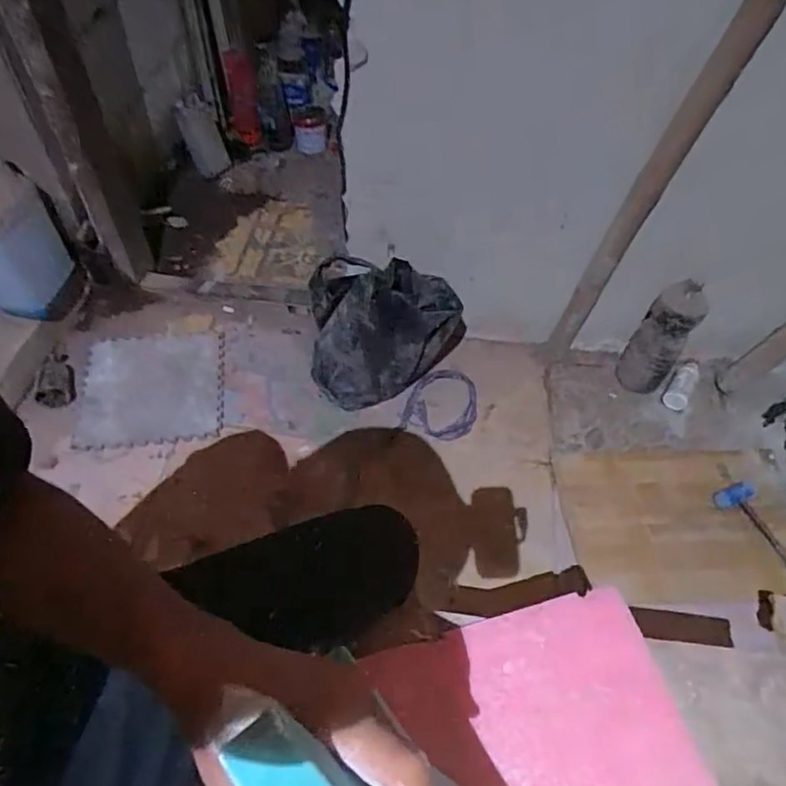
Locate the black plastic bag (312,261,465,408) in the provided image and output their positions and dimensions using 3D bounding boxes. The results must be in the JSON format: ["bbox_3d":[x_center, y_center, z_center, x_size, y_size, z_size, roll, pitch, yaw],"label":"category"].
[{"bbox_3d":[-0.012,-0.114,1.237,0.318,0.329,0.146,1,54,-1],"label":"black plastic bag"}]

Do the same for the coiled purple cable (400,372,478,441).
[{"bbox_3d":[0.111,0.022,1.315,0.152,0.025,0.185,13,54,8],"label":"coiled purple cable"}]

